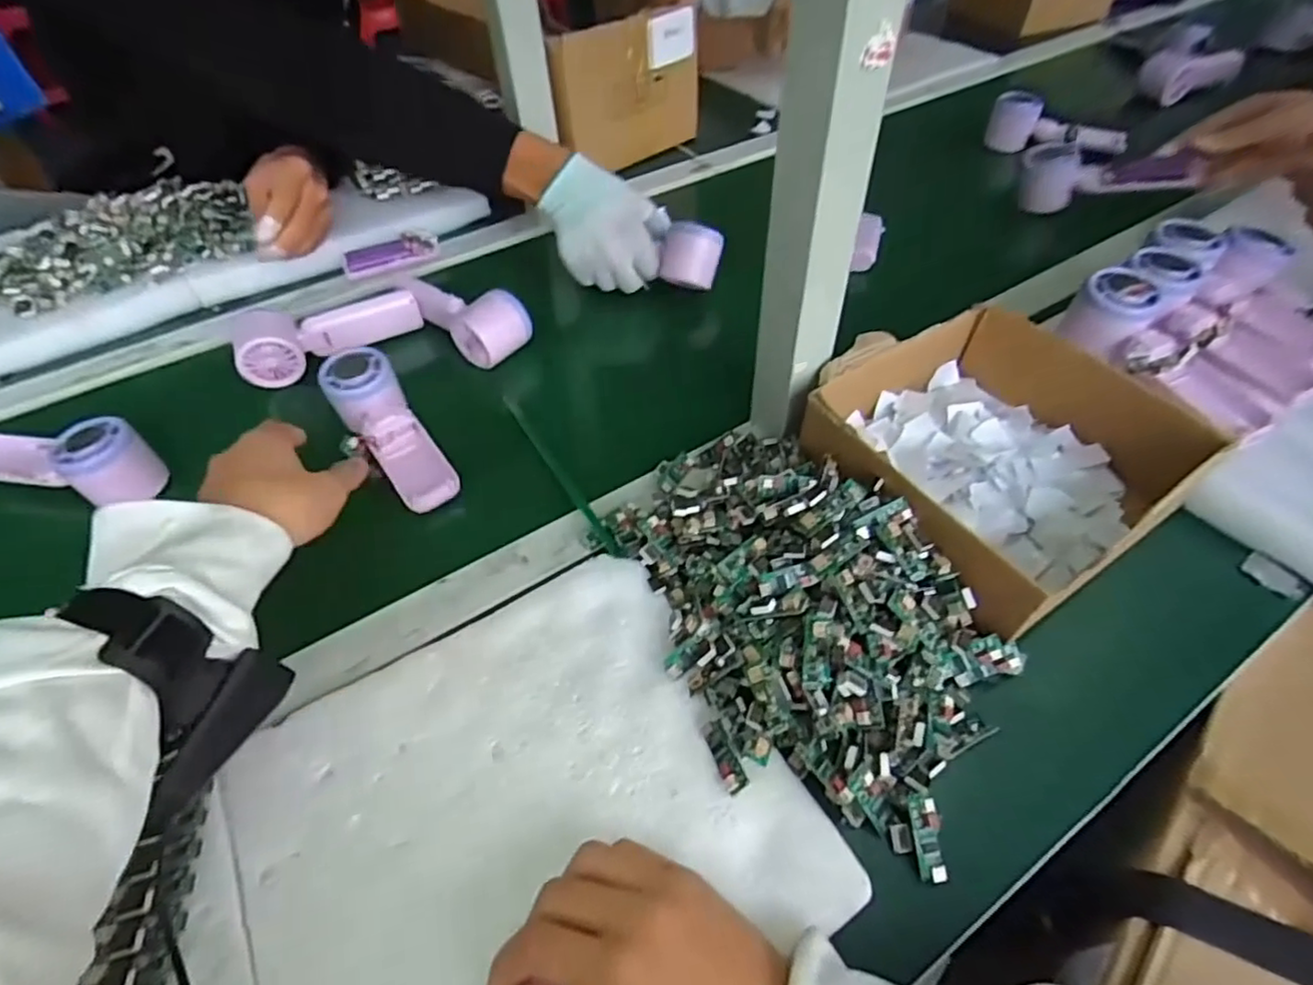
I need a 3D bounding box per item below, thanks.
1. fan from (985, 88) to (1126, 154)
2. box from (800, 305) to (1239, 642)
[{"bbox_3d":[0.501,-0.464,0.798,0.157,0.054,0.066,20,54,18],"label":"fan"},{"bbox_3d":[0.237,-0.030,0.453,0.205,0.067,0.197,-27,54,-19],"label":"box"}]

